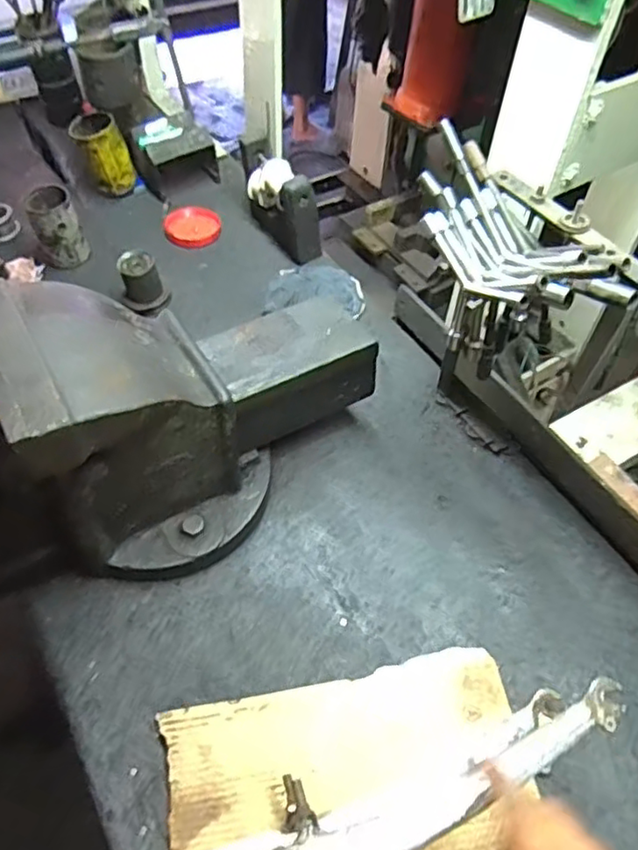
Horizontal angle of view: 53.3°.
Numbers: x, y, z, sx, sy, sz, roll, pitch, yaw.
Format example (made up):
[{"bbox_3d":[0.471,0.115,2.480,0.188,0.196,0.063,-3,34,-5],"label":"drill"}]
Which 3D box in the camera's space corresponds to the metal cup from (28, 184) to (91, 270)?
[{"bbox_3d":[-0.402,-0.307,0.977,0.073,0.094,0.074,-17,55,-15],"label":"metal cup"}]

